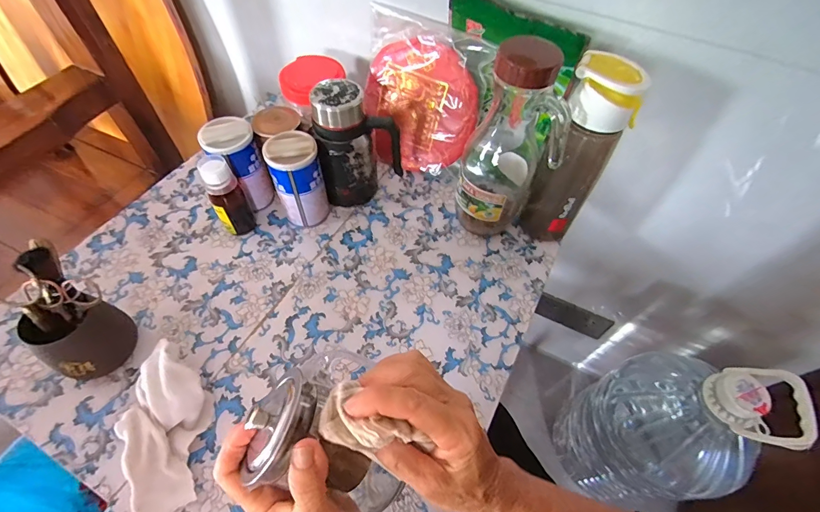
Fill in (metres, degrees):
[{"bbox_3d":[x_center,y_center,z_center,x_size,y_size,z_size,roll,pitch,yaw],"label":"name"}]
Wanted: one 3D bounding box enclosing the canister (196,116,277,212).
[{"bbox_3d":[-0.238,-0.126,0.542,0.064,0.111,0.071,-28,62,-20],"label":"canister"}]

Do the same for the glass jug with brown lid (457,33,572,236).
[{"bbox_3d":[0.124,-0.124,0.483,0.101,0.234,0.089,16,56,8],"label":"glass jug with brown lid"}]

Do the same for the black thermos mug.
[{"bbox_3d":[-0.070,-0.151,0.544,0.113,0.159,0.074,-5,56,-6],"label":"black thermos mug"}]

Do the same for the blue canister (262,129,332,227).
[{"bbox_3d":[-0.150,-0.101,0.534,0.063,0.122,0.062,-13,58,-12],"label":"blue canister"}]

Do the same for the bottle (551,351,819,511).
[{"bbox_3d":[0.427,0.309,0.686,0.182,0.422,0.186,1,56,-2],"label":"bottle"}]

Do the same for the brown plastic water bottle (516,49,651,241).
[{"bbox_3d":[0.196,-0.110,0.485,0.079,0.248,0.068,6,56,1],"label":"brown plastic water bottle"}]

